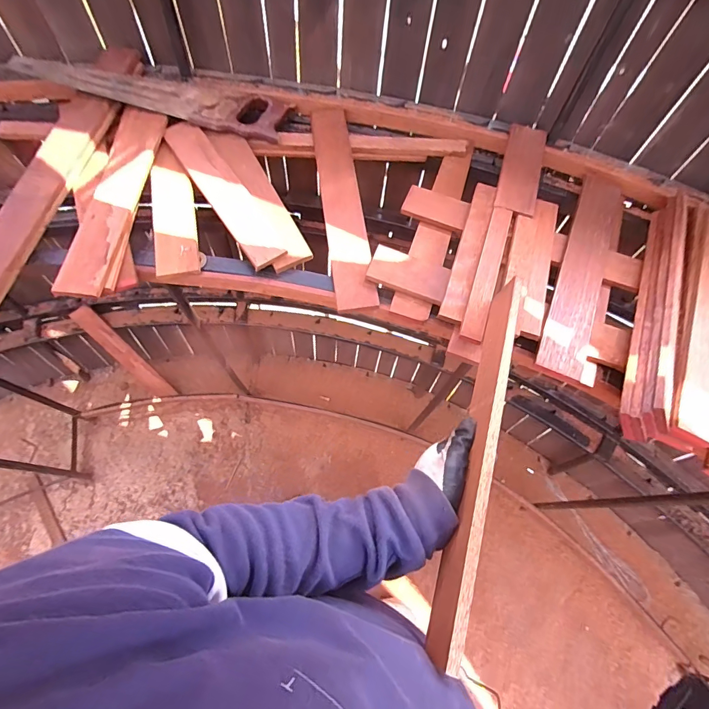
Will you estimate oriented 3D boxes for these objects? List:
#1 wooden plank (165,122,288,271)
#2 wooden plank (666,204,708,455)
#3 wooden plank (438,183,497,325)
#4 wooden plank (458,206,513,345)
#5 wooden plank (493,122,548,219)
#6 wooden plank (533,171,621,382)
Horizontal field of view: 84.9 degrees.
[{"bbox_3d":[-0.218,-0.274,0.646,0.062,0.018,0.311,-32,76,-16],"label":"wooden plank"},{"bbox_3d":[0.531,-0.064,0.574,0.081,0.025,0.429,24,68,7],"label":"wooden plank"},{"bbox_3d":[0.181,-0.168,0.602,0.035,0.018,0.278,19,67,5],"label":"wooden plank"},{"bbox_3d":[0.199,-0.127,0.576,0.031,0.008,0.247,19,67,5],"label":"wooden plank"},{"bbox_3d":[0.291,-0.324,0.670,0.067,0.009,0.213,18,67,5],"label":"wooden plank"},{"bbox_3d":[0.365,-0.143,0.615,0.066,0.013,0.409,23,68,7],"label":"wooden plank"}]

